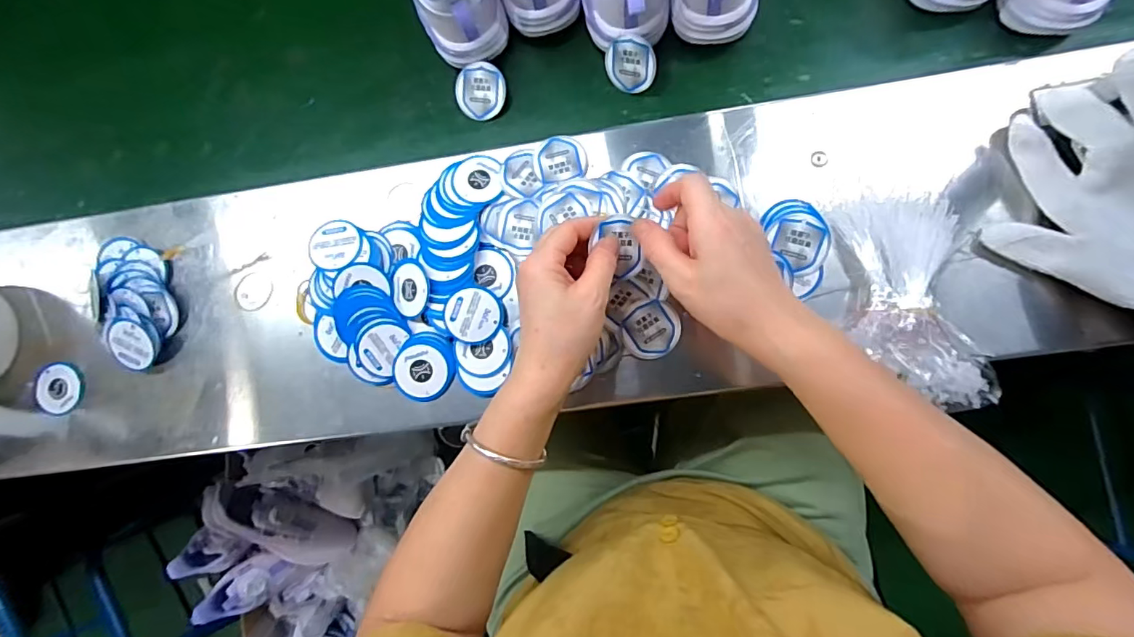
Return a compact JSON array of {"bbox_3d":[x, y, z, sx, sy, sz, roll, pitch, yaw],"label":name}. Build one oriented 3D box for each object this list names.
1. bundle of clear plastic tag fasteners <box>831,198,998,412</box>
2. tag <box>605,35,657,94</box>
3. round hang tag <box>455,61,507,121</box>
[{"bbox_3d":[0.263,-0.013,0.397,0.087,0.033,0.163,-7,89,7],"label":"bundle of clear plastic tag fasteners"},{"bbox_3d":[0.056,-0.225,0.457,0.047,0.047,0.004,16,49,29],"label":"tag"},{"bbox_3d":[-0.082,-0.213,0.480,0.048,0.008,0.048,5,108,15],"label":"round hang tag"}]

